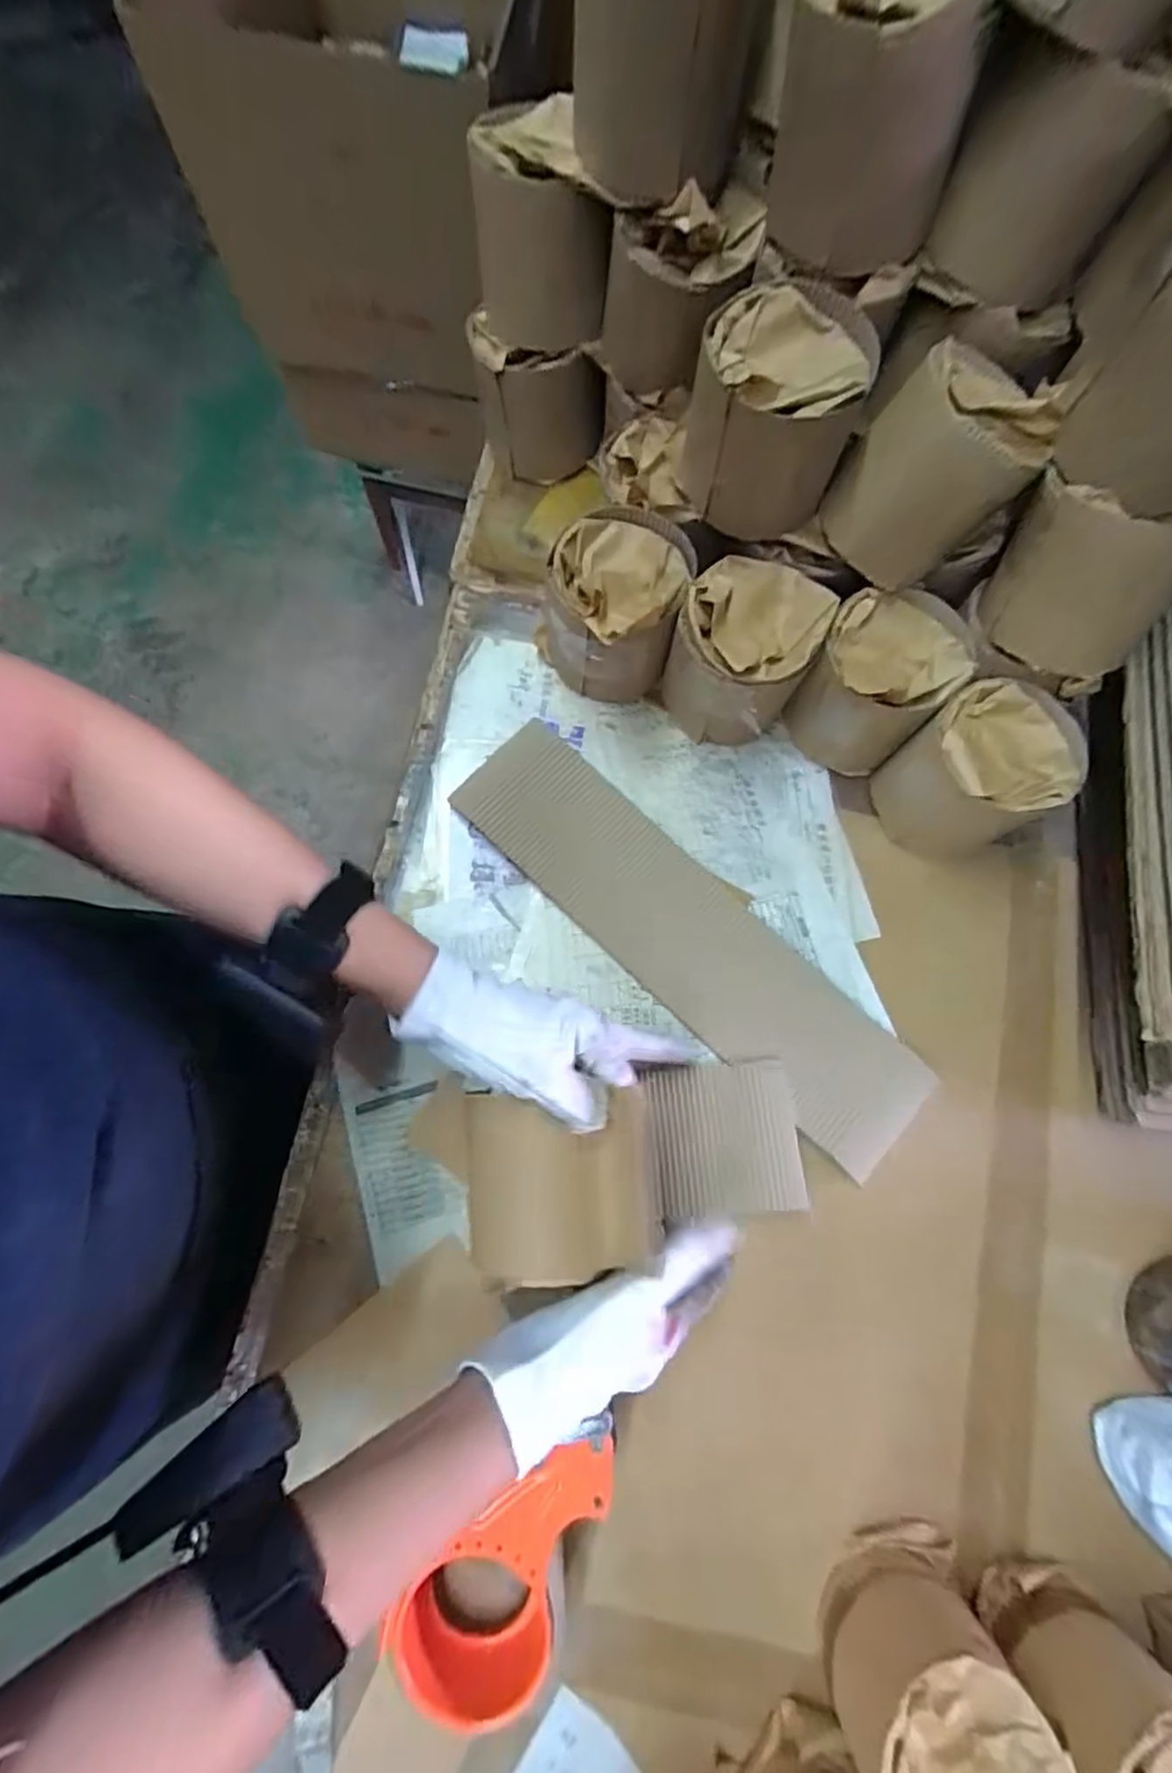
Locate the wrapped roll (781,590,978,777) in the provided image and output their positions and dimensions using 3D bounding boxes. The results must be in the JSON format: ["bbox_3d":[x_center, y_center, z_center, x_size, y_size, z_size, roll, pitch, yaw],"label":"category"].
[{"bbox_3d":[0.210,-0.150,0.500,0.091,0.101,0.101,30,76,6],"label":"wrapped roll"}]

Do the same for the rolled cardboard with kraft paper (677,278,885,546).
[{"bbox_3d":[0.116,-0.302,0.441,0.094,0.107,0.092,4,75,-1],"label":"rolled cardboard with kraft paper"}]

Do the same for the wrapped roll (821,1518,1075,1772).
[{"bbox_3d":[0.182,0.436,0.360,0.095,0.091,0.093,-16,76,-6],"label":"wrapped roll"}]

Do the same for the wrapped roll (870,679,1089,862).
[{"bbox_3d":[0.273,-0.078,0.486,0.100,0.096,0.092,1,75,-2],"label":"wrapped roll"}]

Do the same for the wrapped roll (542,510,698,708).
[{"bbox_3d":[0.017,-0.203,0.505,0.104,0.104,0.106,18,75,3],"label":"wrapped roll"}]

